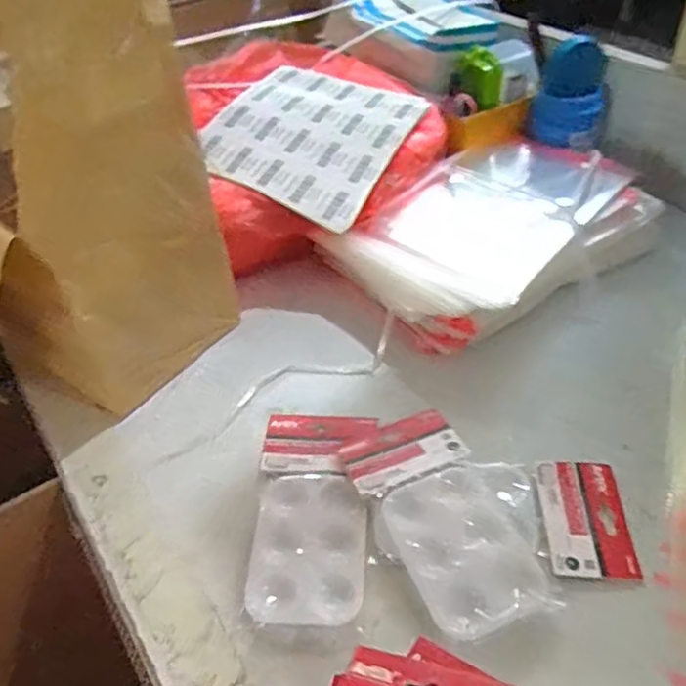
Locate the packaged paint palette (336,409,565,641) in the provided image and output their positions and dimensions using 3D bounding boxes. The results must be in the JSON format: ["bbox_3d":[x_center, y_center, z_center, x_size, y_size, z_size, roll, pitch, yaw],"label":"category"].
[{"bbox_3d":[0.076,0.130,0.501,0.093,0.014,0.188,-20,45,-15],"label":"packaged paint palette"}]

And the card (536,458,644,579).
[{"bbox_3d":[0.188,0.135,0.504,0.064,0.004,0.099,4,46,2],"label":"card"}]

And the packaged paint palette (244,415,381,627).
[{"bbox_3d":[-0.025,0.129,0.523,0.097,0.016,0.187,2,43,7],"label":"packaged paint palette"}]

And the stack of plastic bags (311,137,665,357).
[{"bbox_3d":[0.179,-0.123,0.742,0.369,0.077,0.255,-35,50,-28],"label":"stack of plastic bags"}]

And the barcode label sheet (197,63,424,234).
[{"bbox_3d":[-0.035,-0.243,0.749,0.197,0.015,0.239,25,58,9],"label":"barcode label sheet"}]

